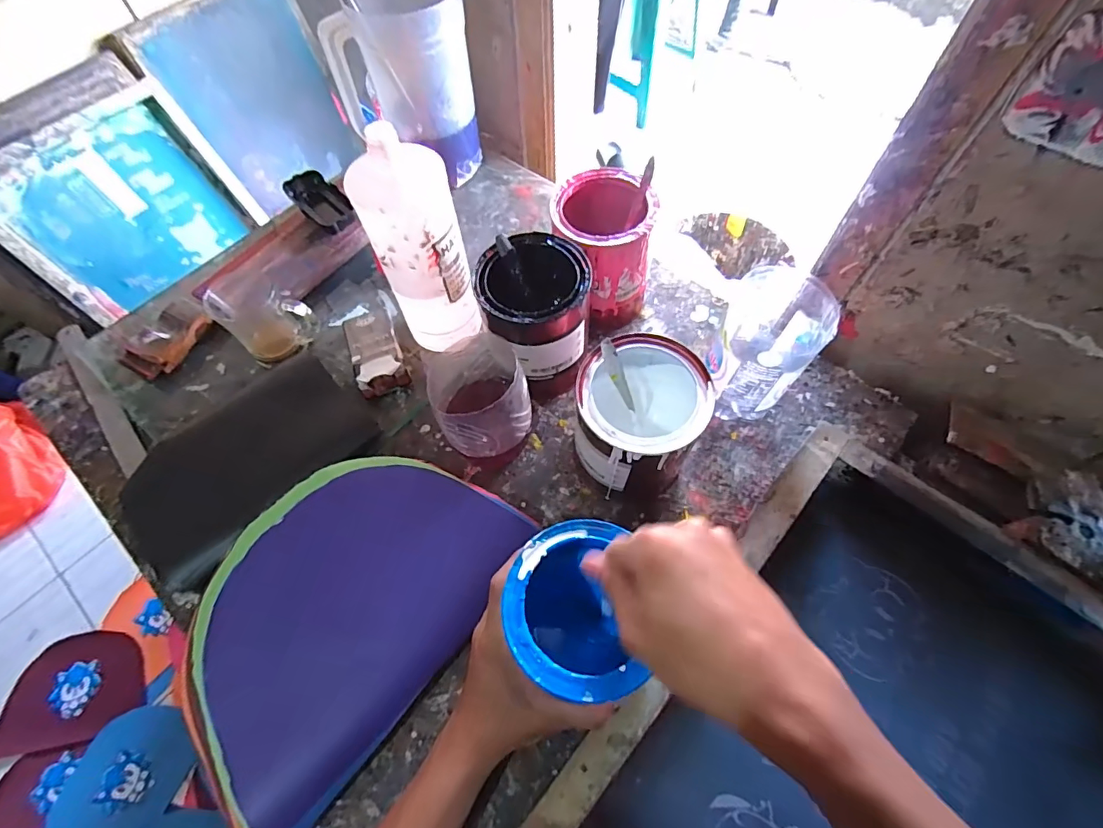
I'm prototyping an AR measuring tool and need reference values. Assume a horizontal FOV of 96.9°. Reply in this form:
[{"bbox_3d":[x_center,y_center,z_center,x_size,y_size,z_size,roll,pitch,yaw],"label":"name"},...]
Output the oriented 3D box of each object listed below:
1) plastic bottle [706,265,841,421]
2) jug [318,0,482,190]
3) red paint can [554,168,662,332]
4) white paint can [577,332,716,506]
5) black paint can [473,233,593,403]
[{"bbox_3d":[0.204,-0.055,0.475,0.080,0.151,0.098,38,69,19],"label":"plastic bottle"},{"bbox_3d":[-0.176,-0.432,0.640,0.147,0.208,0.162,-6,62,-2],"label":"jug"},{"bbox_3d":[0.053,-0.177,0.545,0.102,0.132,0.111,-23,64,-11],"label":"red paint can"},{"bbox_3d":[0.075,0.010,0.453,0.106,0.135,0.109,0,62,1],"label":"white paint can"},{"bbox_3d":[-0.016,-0.095,0.505,0.105,0.128,0.120,-9,62,-4],"label":"black paint can"}]

